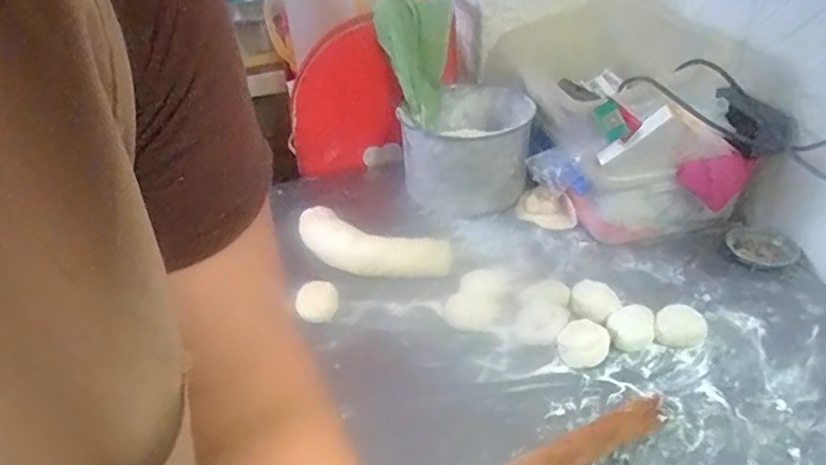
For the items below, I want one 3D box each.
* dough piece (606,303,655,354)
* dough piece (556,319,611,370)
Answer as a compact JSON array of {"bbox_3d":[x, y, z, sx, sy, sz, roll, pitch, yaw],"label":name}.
[{"bbox_3d":[0.251,0.113,0.684,0.049,0.029,0.054,6,35,19],"label":"dough piece"},{"bbox_3d":[0.193,0.128,0.675,0.056,0.020,0.064,3,34,14],"label":"dough piece"}]

